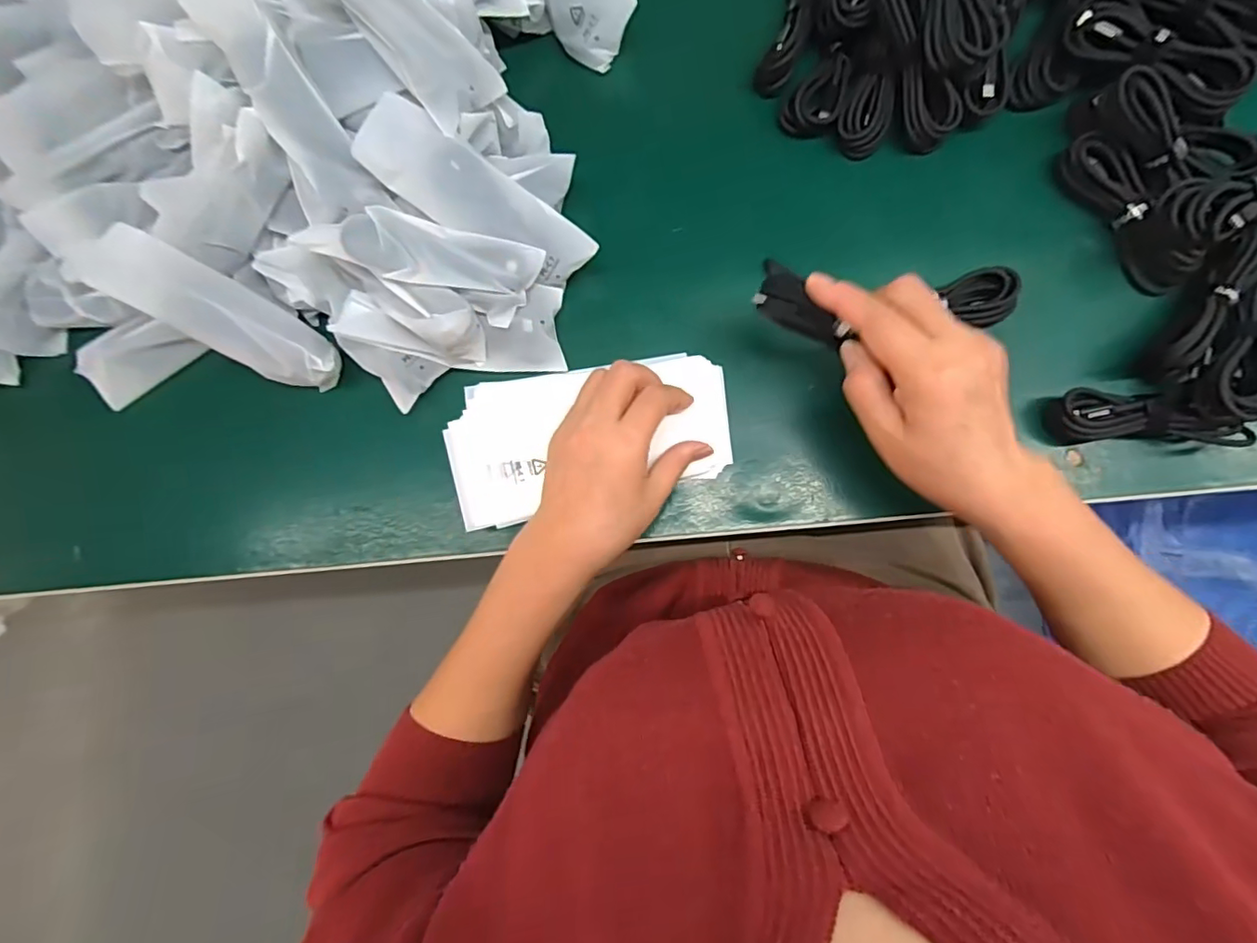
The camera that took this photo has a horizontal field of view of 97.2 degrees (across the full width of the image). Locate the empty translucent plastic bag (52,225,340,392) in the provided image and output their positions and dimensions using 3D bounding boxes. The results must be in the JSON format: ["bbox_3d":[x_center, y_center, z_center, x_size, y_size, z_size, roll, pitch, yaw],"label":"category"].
[{"bbox_3d":[-0.270,-0.104,0.366,0.152,0.035,0.045,29,88,-18],"label":"empty translucent plastic bag"}]

